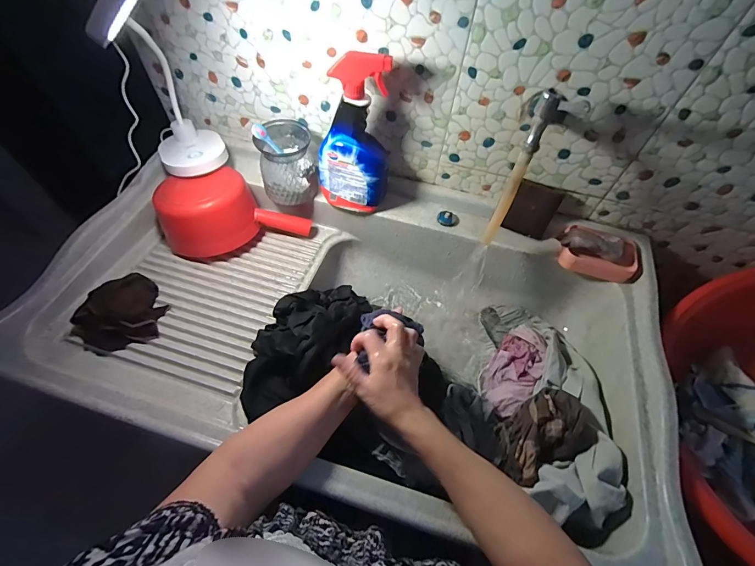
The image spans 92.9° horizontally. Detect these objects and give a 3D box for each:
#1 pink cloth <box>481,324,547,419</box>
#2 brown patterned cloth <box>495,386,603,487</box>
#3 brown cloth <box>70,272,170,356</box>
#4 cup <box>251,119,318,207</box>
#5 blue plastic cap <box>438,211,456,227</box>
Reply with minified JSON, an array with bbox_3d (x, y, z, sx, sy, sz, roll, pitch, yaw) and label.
[{"bbox_3d":[0.260,0.166,0.683,0.099,0.030,0.171,9,66,48],"label":"pink cloth"},{"bbox_3d":[0.256,0.232,0.556,0.155,0.076,0.095,-23,61,-16],"label":"brown patterned cloth"},{"bbox_3d":[-0.416,0.054,0.581,0.116,0.056,0.129,40,64,21],"label":"brown cloth"},{"bbox_3d":[-0.173,-0.229,0.690,0.101,0.120,0.103,-11,58,-10],"label":"cup"},{"bbox_3d":[0.137,-0.127,0.706,0.034,0.014,0.027,15,58,7],"label":"blue plastic cap"}]

